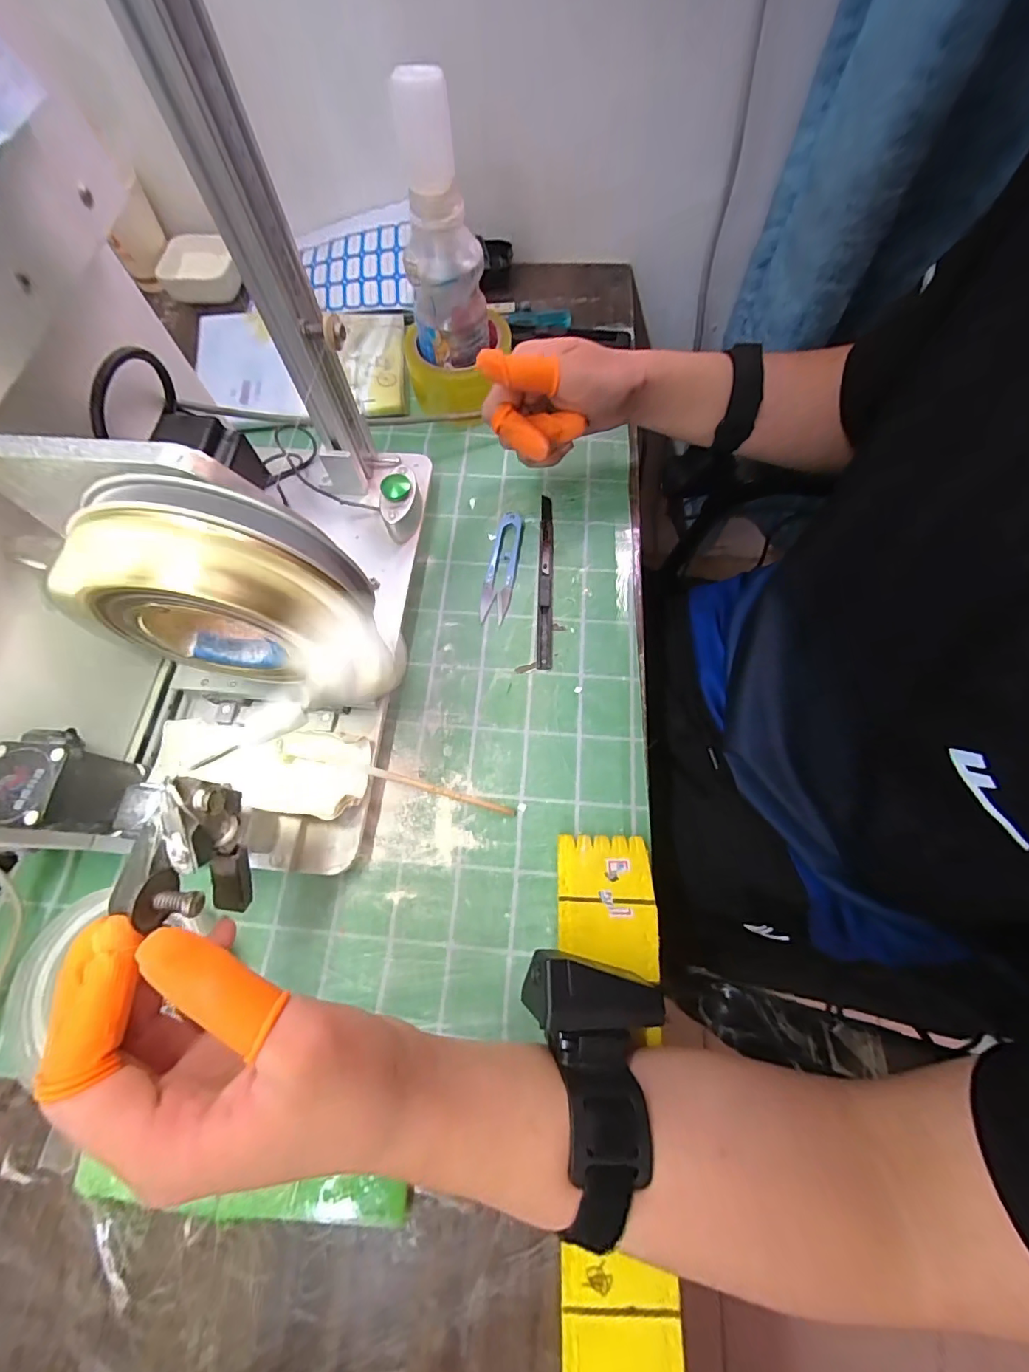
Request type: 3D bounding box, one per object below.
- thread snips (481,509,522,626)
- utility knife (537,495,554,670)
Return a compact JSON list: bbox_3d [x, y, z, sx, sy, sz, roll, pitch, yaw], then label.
[{"bbox_3d":[-0.010,-0.101,0.396,0.023,0.005,0.103,9,71,5],"label":"thread snips"},{"bbox_3d":[0.026,-0.089,0.390,0.012,0.005,0.159,2,71,2],"label":"utility knife"}]

